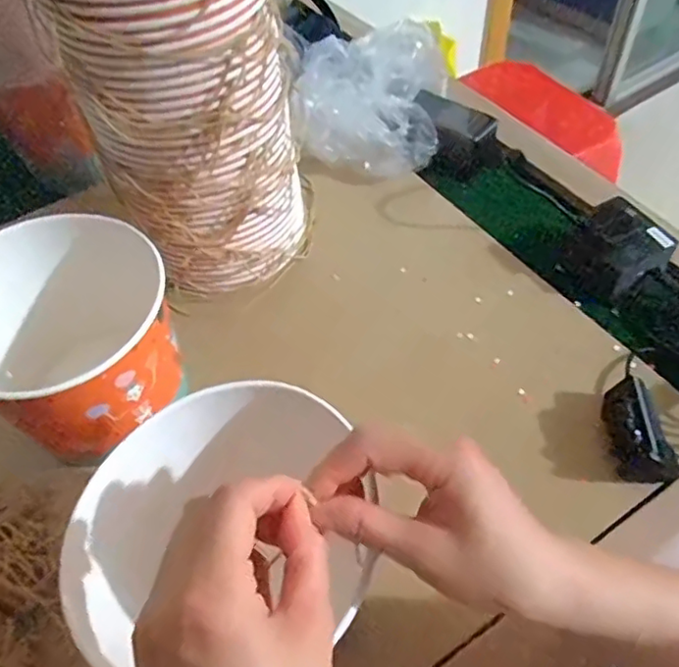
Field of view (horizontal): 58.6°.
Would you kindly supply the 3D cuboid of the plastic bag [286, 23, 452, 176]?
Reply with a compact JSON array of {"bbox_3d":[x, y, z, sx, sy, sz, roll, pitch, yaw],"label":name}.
[{"bbox_3d":[0.032,-0.271,0.686,0.178,0.082,0.196,-1,52,3],"label":"plastic bag"}]

